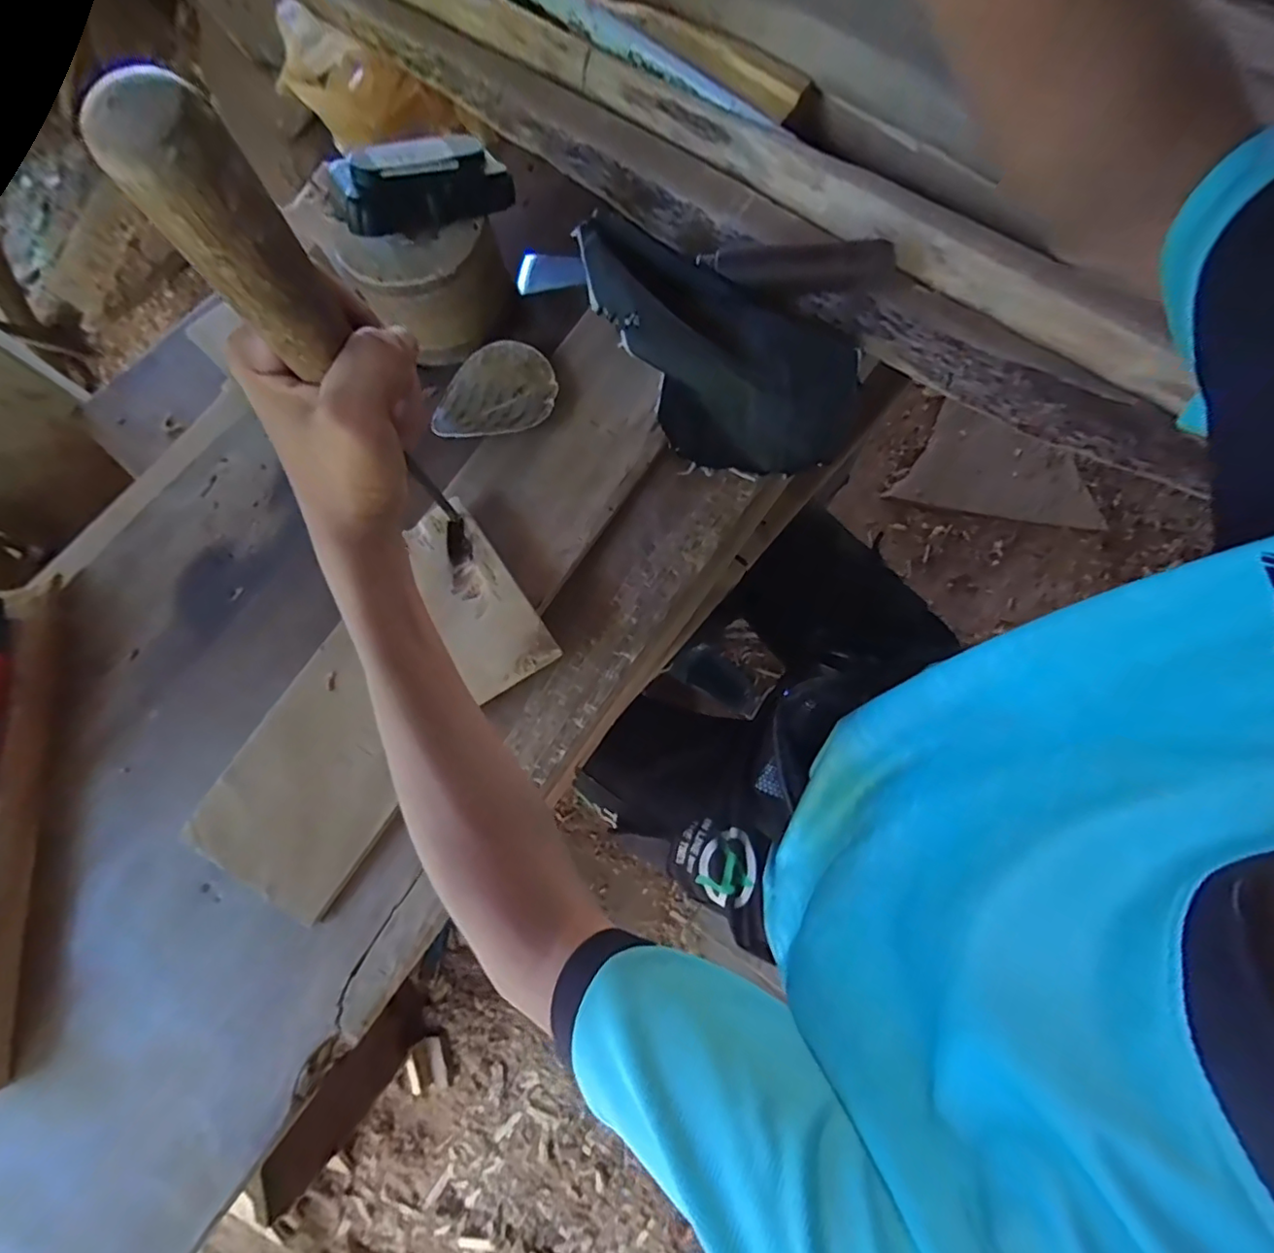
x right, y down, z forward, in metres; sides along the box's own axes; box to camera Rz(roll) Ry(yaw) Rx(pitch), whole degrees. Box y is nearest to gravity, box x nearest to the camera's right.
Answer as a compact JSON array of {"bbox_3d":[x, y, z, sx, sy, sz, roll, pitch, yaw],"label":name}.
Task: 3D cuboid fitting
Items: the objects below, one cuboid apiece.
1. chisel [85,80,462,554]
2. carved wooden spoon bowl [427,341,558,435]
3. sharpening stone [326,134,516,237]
[{"bbox_3d":[-0.109,-0.086,0.244,0.021,0.254,0.029,35,79,5],"label":"chisel"},{"bbox_3d":[-0.100,-0.165,0.408,0.086,0.015,0.074,-5,68,15],"label":"carved wooden spoon bowl"},{"bbox_3d":[-0.134,-0.275,0.361,0.106,0.040,0.039,-28,75,-7],"label":"sharpening stone"}]

